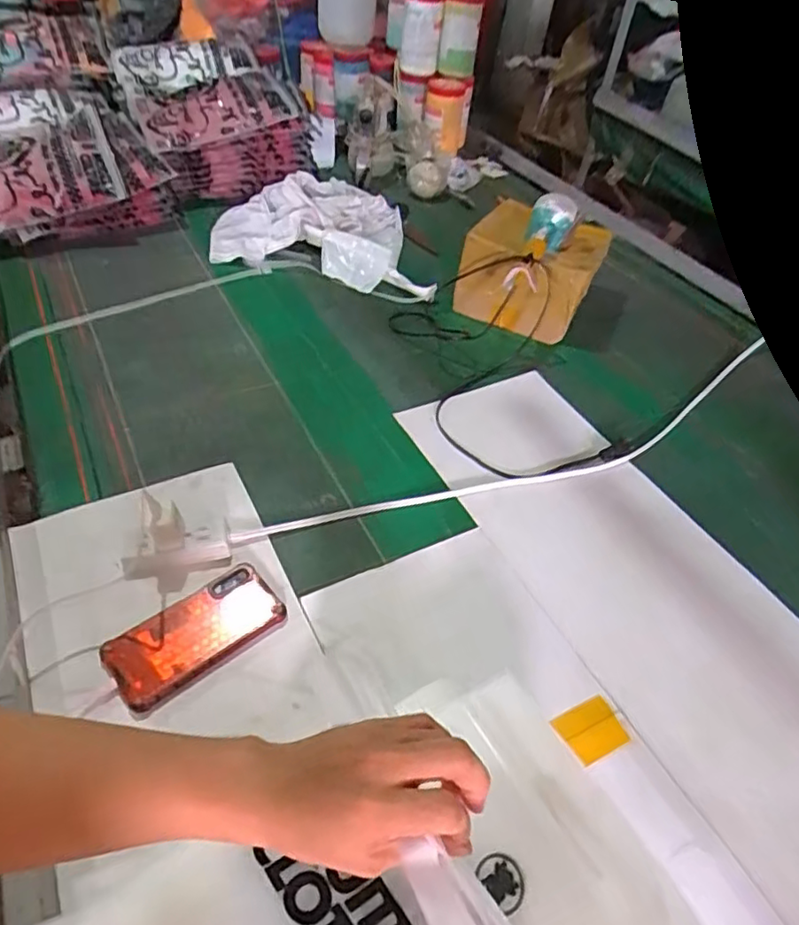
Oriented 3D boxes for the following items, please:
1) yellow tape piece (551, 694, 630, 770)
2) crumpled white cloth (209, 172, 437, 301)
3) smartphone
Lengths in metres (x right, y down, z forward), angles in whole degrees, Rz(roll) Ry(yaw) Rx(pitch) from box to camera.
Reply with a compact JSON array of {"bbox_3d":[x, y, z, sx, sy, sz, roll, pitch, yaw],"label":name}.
[{"bbox_3d":[0.179,0.250,0.567,0.060,0.004,0.046,-17,49,-21],"label":"yellow tape piece"},{"bbox_3d":[-0.129,-0.486,1.221,0.453,0.083,0.384,12,45,6],"label":"crumpled white cloth"},{"bbox_3d":[-0.200,0.170,0.604,0.165,0.014,0.082,-30,54,-30],"label":"smartphone"}]

